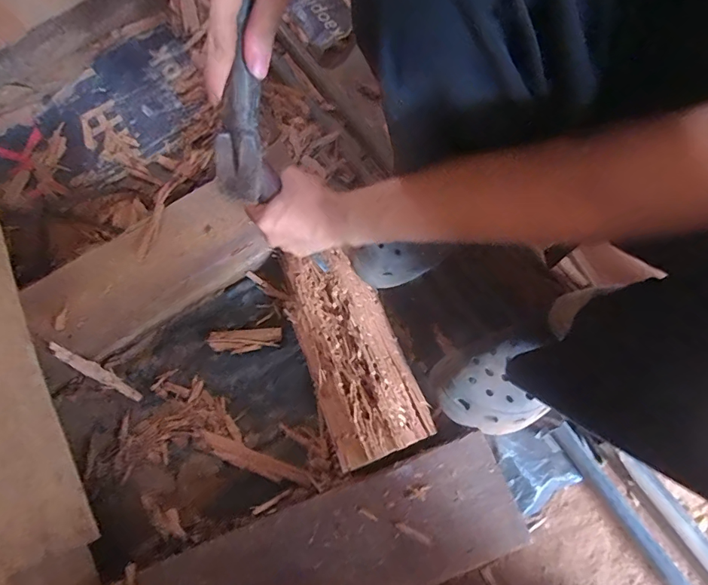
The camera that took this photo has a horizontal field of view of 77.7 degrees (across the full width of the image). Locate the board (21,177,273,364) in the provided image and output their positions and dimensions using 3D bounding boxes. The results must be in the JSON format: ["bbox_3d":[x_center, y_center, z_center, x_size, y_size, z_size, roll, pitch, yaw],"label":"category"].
[{"bbox_3d":[-0.273,-0.022,0.587,0.307,0.083,0.121,-35,72,-6],"label":"board"}]

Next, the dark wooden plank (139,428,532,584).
[{"bbox_3d":[-0.018,0.259,0.435,0.363,0.021,0.115,-23,71,-2],"label":"dark wooden plank"}]

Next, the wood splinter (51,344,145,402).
[{"bbox_3d":[-0.317,0.099,0.543,0.120,0.010,0.018,42,74,-26],"label":"wood splinter"}]

